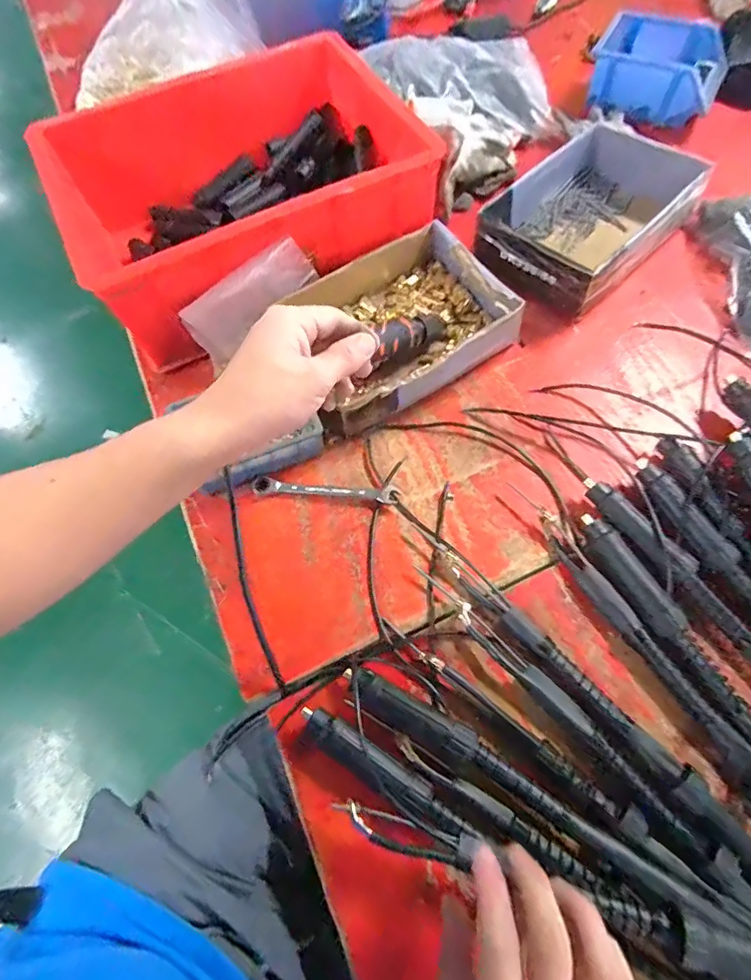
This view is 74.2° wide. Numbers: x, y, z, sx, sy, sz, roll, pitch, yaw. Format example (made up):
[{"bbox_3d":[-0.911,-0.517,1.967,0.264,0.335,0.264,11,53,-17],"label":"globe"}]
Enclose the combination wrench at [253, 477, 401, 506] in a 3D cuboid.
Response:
[{"bbox_3d":[-0.053,0.001,0.515,0.152,0.010,0.018,5,66,6],"label":"combination wrench"}]

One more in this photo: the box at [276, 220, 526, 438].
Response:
[{"bbox_3d":[0.020,-0.189,0.572,0.245,0.061,0.188,-32,68,-11],"label":"box"}]

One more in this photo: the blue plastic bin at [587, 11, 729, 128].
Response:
[{"bbox_3d":[0.423,-0.629,0.746,0.185,0.072,0.148,19,68,13],"label":"blue plastic bin"}]

